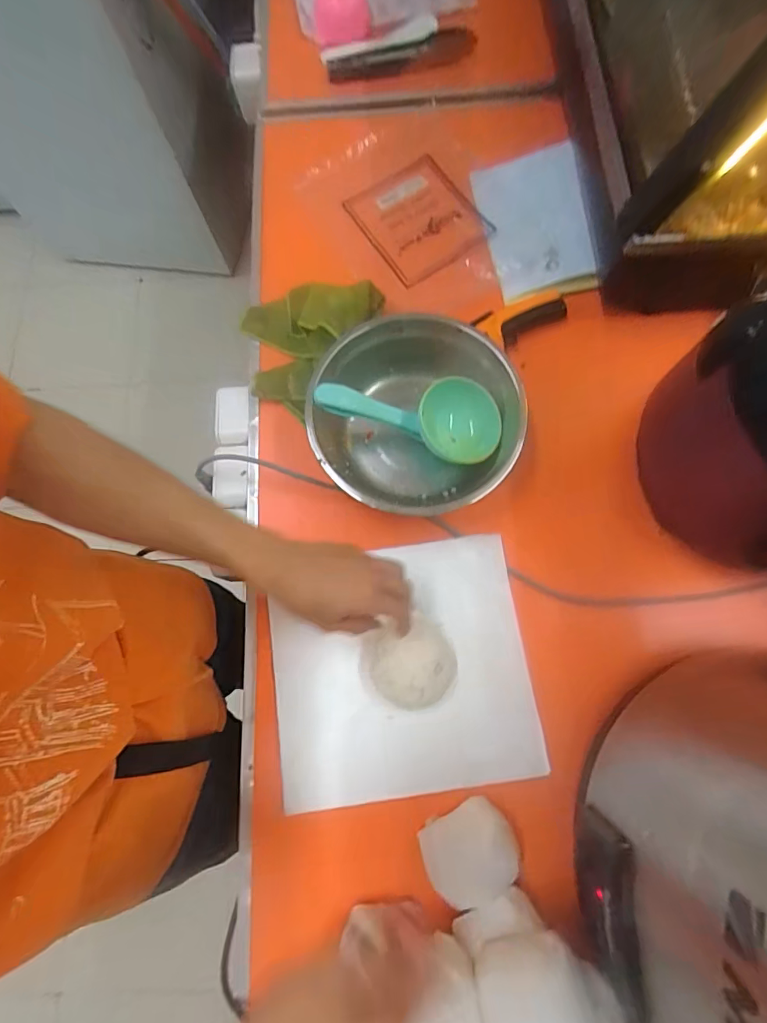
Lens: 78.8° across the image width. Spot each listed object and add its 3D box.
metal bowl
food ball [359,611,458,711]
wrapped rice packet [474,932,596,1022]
[{"bbox_3d":[0.030,-0.103,0.537,0.216,0.068,0.226,0,75,2],"label":"metal bowl"},{"bbox_3d":[0.026,0.157,0.480,0.096,0.064,0.088,0,75,2],"label":"food ball"},{"bbox_3d":[0.118,0.385,0.365,0.081,0.049,0.063,-15,75,-2],"label":"wrapped rice packet"}]

